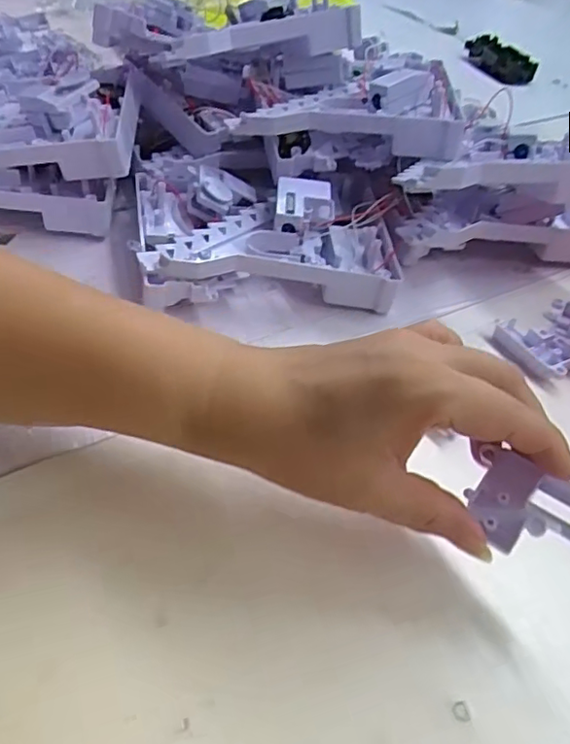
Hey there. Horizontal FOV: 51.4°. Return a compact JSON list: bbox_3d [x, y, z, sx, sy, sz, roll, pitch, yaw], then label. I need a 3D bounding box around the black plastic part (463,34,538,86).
[{"bbox_3d":[0.268,-0.395,0.749,0.033,0.038,0.098,-26,52,-28],"label":"black plastic part"}]

